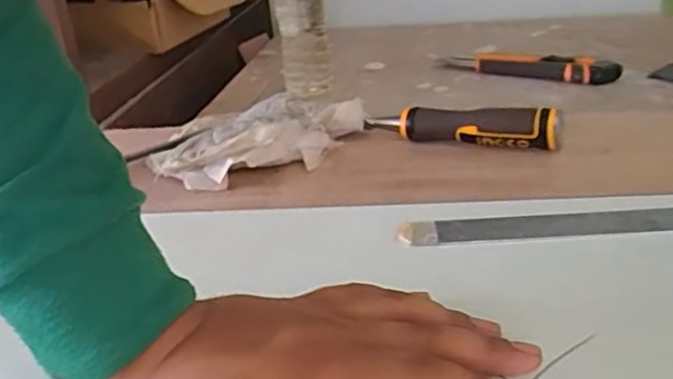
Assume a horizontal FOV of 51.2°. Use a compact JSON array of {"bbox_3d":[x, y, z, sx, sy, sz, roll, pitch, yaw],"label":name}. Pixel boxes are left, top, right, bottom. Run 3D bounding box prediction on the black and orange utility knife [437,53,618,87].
[{"bbox_3d":[0.209,-0.140,0.787,0.204,0.025,0.036,15,32,36],"label":"black and orange utility knife"}]

